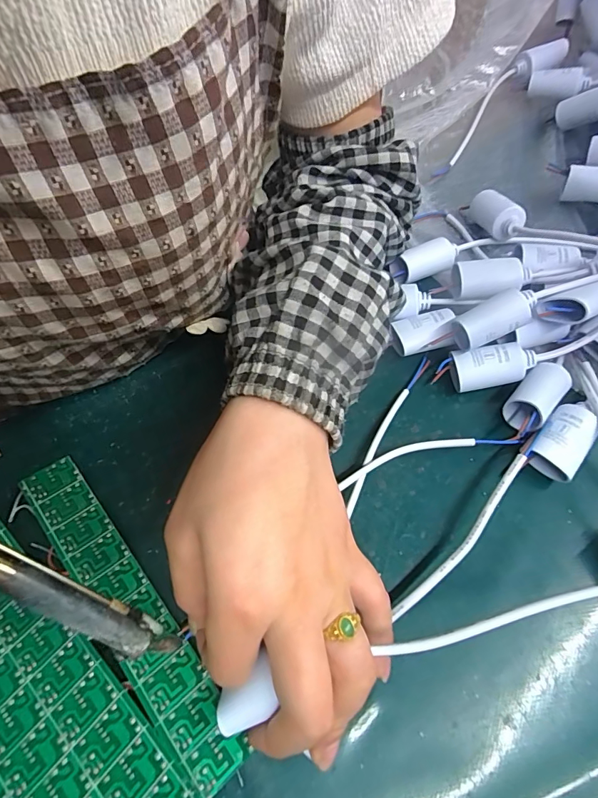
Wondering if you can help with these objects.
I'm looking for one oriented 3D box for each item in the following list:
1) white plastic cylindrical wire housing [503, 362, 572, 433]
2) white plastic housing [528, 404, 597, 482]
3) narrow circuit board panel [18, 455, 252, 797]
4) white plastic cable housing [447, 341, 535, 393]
[{"bbox_3d":[0.152,0.000,0.274,0.024,0.026,0.045,38,69,19],"label":"white plastic cylindrical wire housing"},{"bbox_3d":[0.160,0.027,0.262,0.027,0.028,0.041,34,68,17],"label":"white plastic housing"},{"bbox_3d":[-0.093,0.107,0.225,0.031,0.004,0.186,-30,65,-33],"label":"narrow circuit board panel"},{"bbox_3d":[0.128,-0.018,0.284,0.050,0.029,0.025,-4,62,-1],"label":"white plastic cable housing"}]

